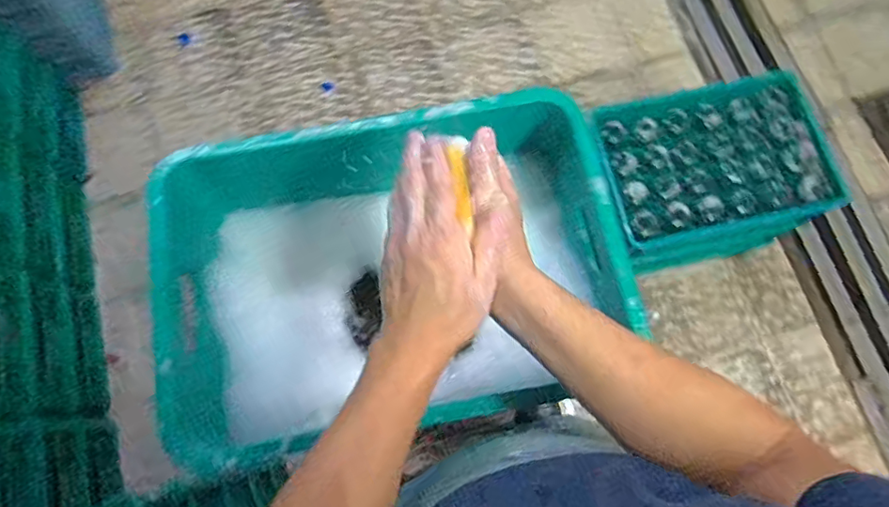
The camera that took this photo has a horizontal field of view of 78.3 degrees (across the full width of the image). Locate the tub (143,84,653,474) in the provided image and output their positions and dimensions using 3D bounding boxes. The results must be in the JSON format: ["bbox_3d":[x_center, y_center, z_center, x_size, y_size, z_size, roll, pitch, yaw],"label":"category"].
[{"bbox_3d":[-0.059,0.036,0.715,0.527,0.226,0.364,-10,74,-3],"label":"tub"}]

